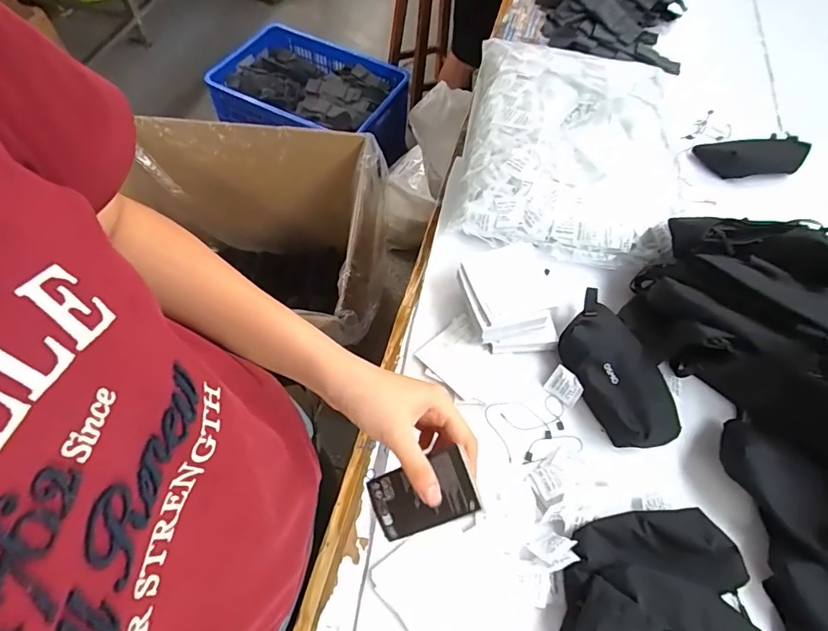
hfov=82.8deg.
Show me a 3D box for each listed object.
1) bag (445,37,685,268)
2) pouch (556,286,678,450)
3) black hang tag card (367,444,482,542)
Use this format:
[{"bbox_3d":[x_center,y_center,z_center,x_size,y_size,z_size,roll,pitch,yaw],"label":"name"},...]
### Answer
[{"bbox_3d":[0.268,-0.289,0.779,0.372,0.076,0.454,14,60,4],"label":"bag"},{"bbox_3d":[0.246,0.067,0.598,0.093,0.055,0.209,-16,62,-13],"label":"pouch"},{"bbox_3d":[0.006,0.136,0.352,0.088,0.008,0.047,-29,80,27],"label":"black hang tag card"}]

